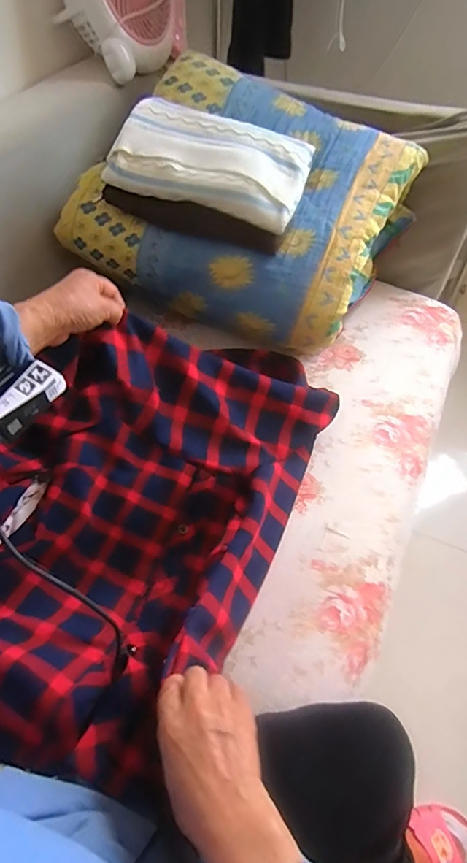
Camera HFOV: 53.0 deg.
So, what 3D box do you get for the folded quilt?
[{"bbox_3d":[0.017,-0.410,0.846,0.516,0.227,0.421,22,57,14],"label":"folded quilt"}]

